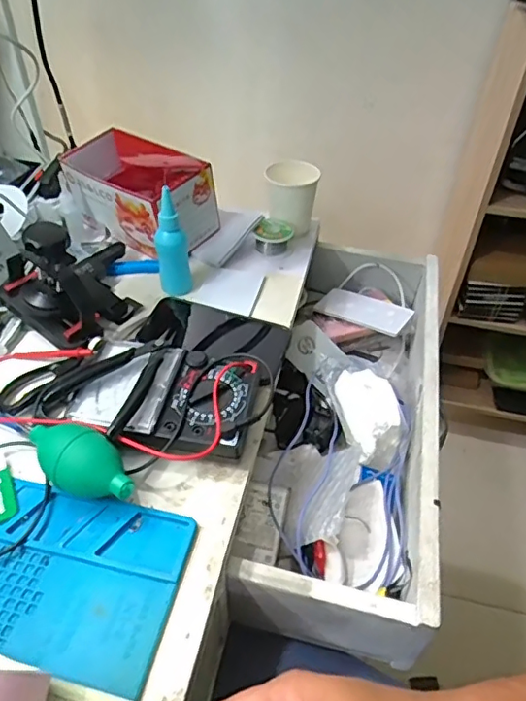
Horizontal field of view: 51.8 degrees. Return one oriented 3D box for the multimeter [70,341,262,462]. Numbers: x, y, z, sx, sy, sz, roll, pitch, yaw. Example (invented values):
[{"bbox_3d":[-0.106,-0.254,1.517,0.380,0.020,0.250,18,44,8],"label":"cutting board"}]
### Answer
[{"bbox_3d":[-0.082,0.045,0.478,0.158,0.041,0.113,9,43,8],"label":"multimeter"}]

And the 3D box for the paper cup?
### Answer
[{"bbox_3d":[0.036,-0.196,0.700,0.069,0.073,0.069,3,43,1],"label":"paper cup"}]

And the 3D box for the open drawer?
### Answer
[{"bbox_3d":[0.098,0.051,0.602,0.167,0.084,0.487,10,44,9],"label":"open drawer"}]

